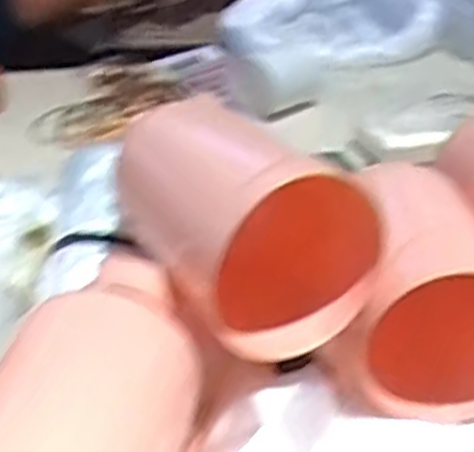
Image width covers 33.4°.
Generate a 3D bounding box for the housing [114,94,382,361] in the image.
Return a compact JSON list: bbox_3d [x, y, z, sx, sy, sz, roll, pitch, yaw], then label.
[{"bbox_3d":[-0.011,-0.015,0.572,0.121,0.105,0.208,-17,38,-32],"label":"housing"}]

